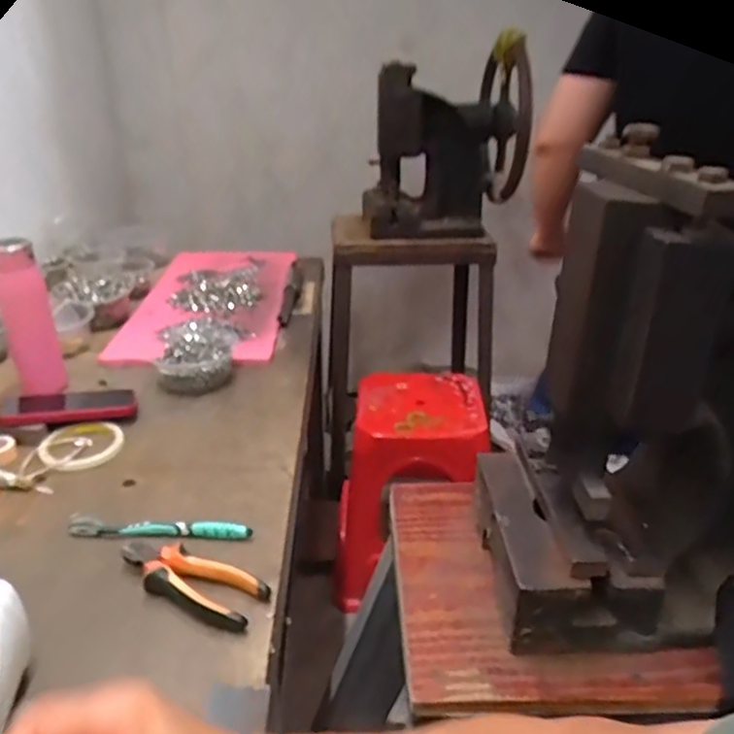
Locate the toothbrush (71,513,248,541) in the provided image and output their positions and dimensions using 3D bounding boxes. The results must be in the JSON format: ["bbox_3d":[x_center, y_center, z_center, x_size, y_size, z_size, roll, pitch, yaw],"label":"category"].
[{"bbox_3d":[-0.215,0.166,0.661,0.192,0.019,0.022,5,27,4],"label":"toothbrush"}]

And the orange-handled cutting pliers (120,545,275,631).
[{"bbox_3d":[-0.165,0.194,0.595,0.148,0.018,0.056,16,30,24],"label":"orange-handled cutting pliers"}]

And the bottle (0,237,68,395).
[{"bbox_3d":[-0.473,-0.076,0.893,0.051,0.193,0.066,24,34,35],"label":"bottle"}]

